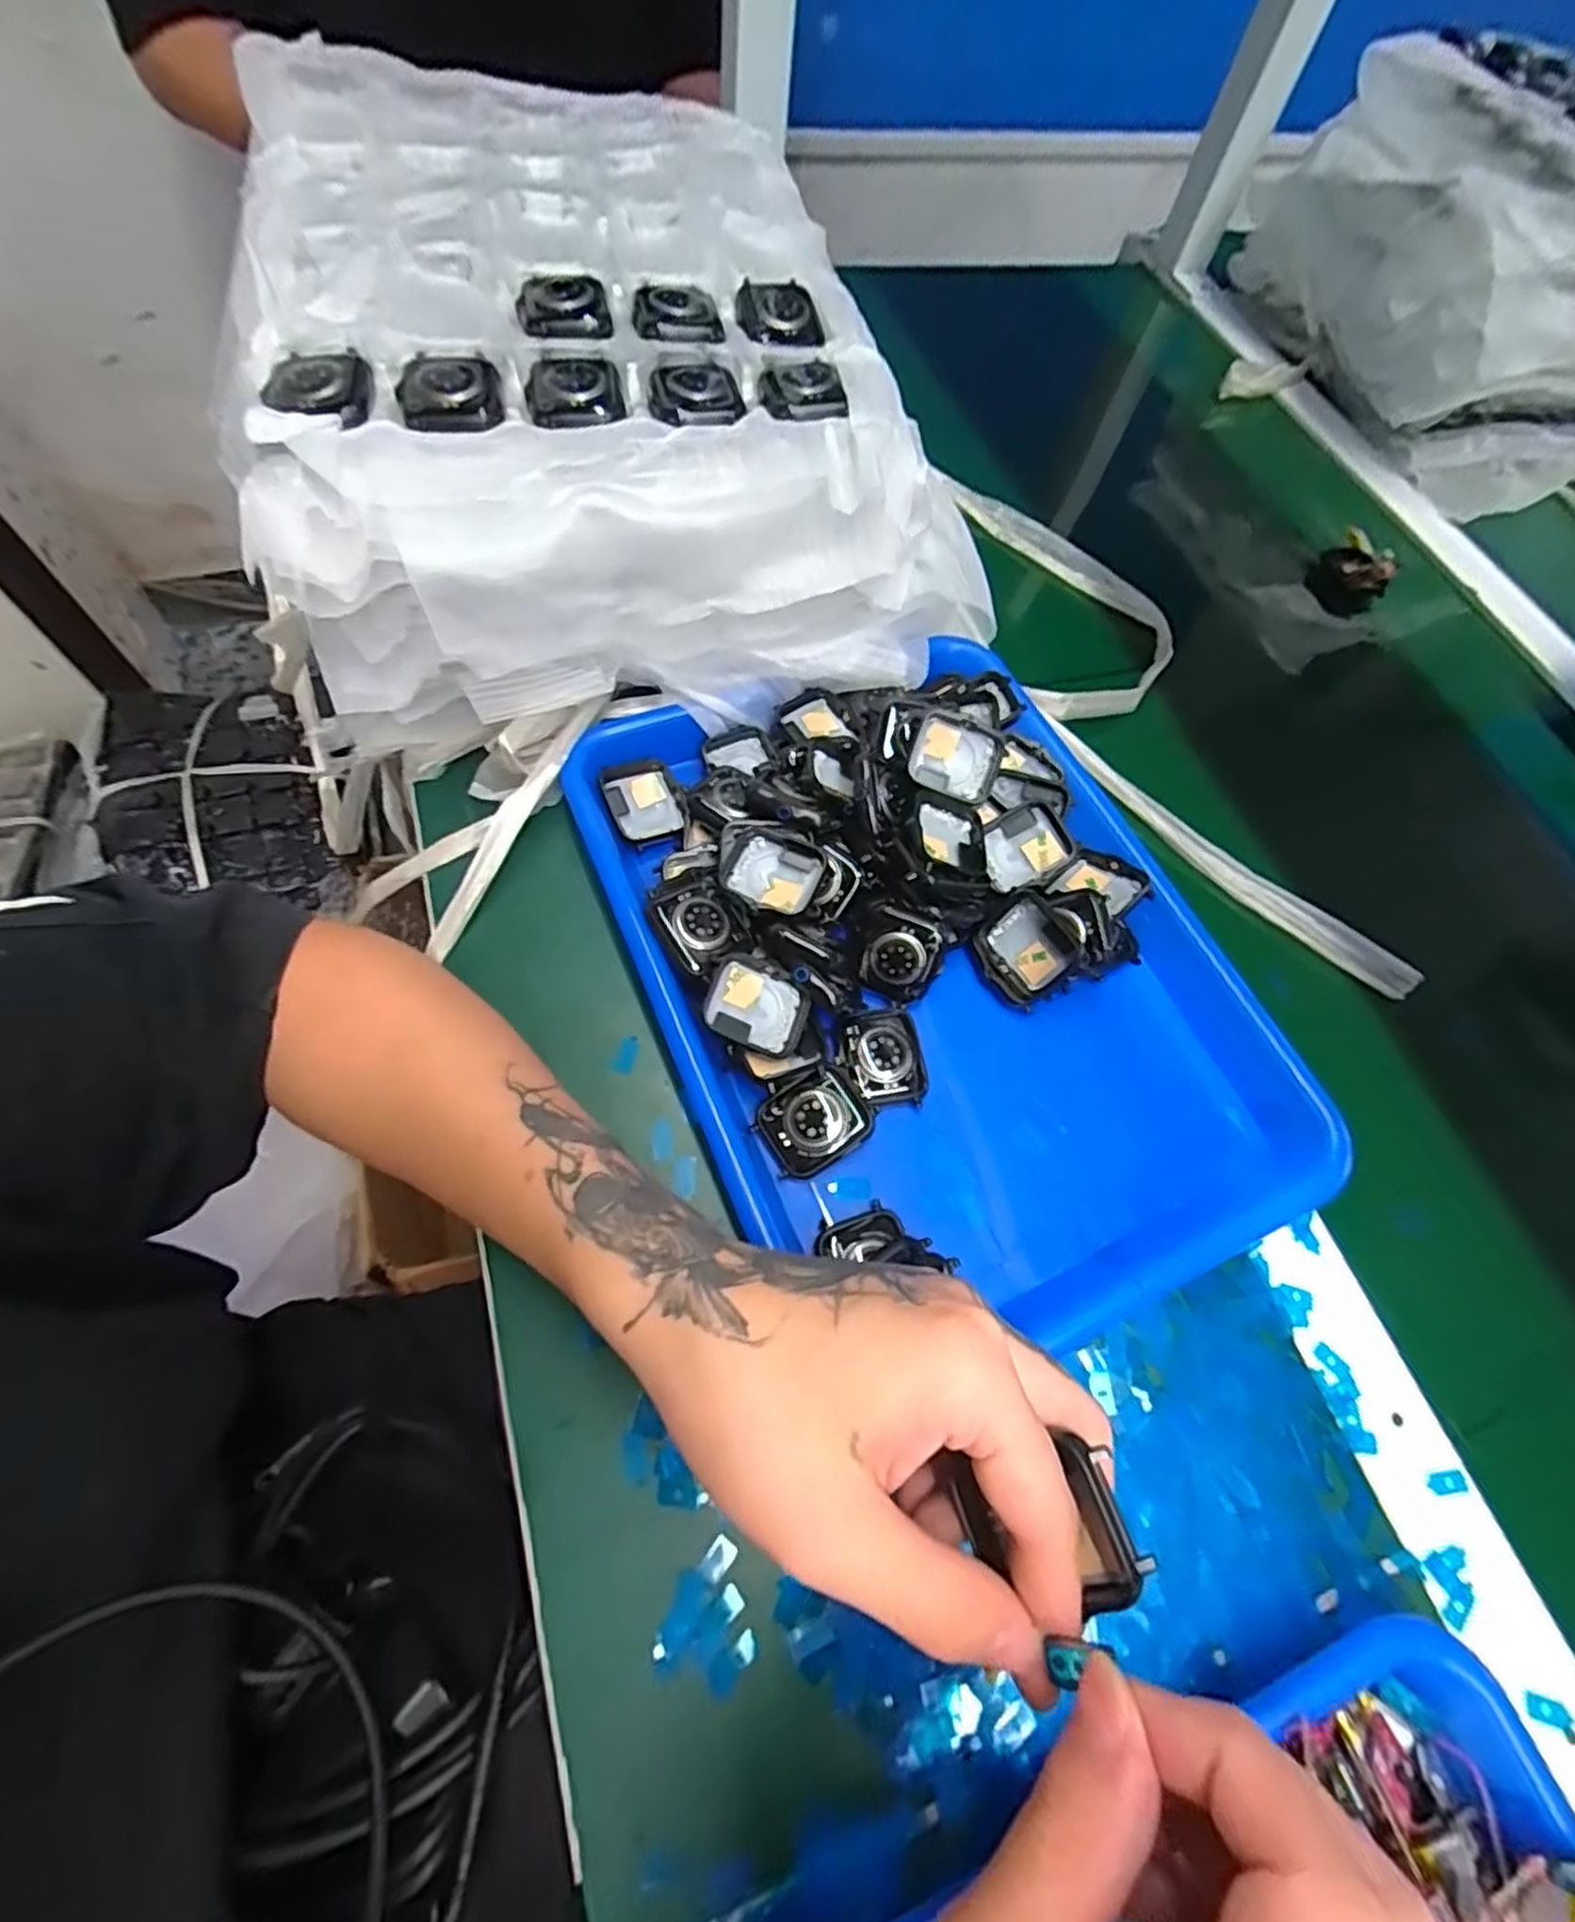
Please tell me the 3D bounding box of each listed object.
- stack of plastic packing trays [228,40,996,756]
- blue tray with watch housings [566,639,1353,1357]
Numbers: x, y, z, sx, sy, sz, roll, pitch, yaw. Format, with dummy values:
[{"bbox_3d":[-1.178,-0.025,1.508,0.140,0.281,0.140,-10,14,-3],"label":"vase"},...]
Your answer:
[{"bbox_3d":[-0.102,-0.304,0.402,0.287,0.141,0.361,-11,66,-11],"label":"stack of plastic packing trays"},{"bbox_3d":[0.066,-0.007,0.339,0.255,0.052,0.324,-20,68,-15],"label":"blue tray with watch housings"}]

